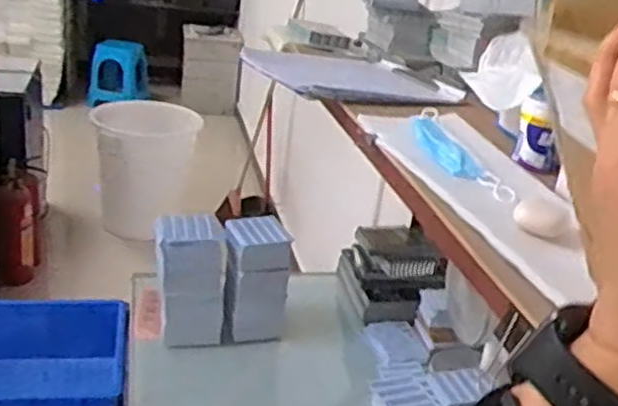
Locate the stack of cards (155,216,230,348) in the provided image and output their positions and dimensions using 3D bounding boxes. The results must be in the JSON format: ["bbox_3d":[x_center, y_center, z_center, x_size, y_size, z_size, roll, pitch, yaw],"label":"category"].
[{"bbox_3d":[-0.246,0.156,1.502,0.138,0.251,0.120,2,24,-13],"label":"stack of cards"}]

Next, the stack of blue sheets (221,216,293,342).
[{"bbox_3d":[-0.119,0.159,1.556,0.130,0.214,0.160,2,24,-12],"label":"stack of blue sheets"}]

